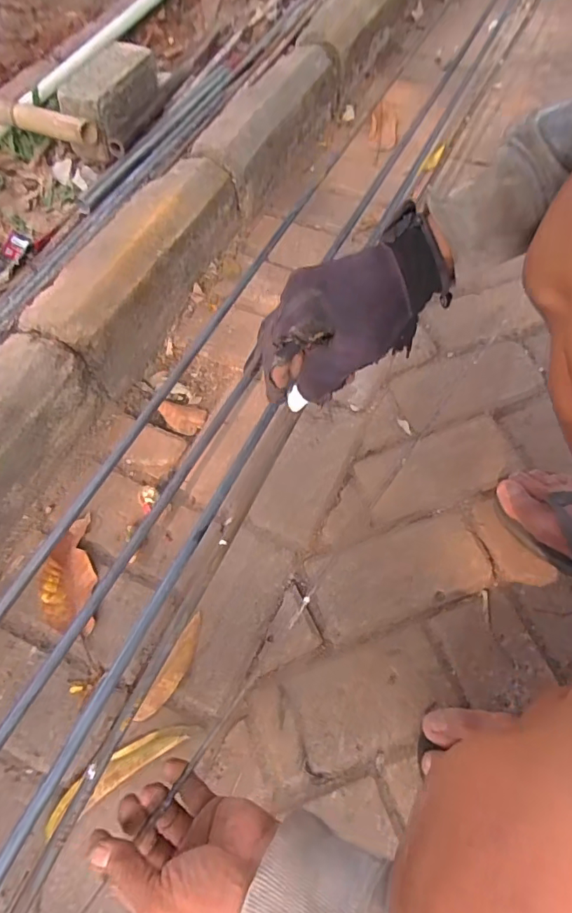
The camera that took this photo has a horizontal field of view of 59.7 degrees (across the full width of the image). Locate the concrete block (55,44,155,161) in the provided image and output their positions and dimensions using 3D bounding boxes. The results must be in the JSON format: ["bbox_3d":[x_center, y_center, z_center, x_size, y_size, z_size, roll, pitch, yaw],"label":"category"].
[{"bbox_3d":[-0.295,-0.615,0.862,0.096,0.095,0.229,17,65,10],"label":"concrete block"}]

